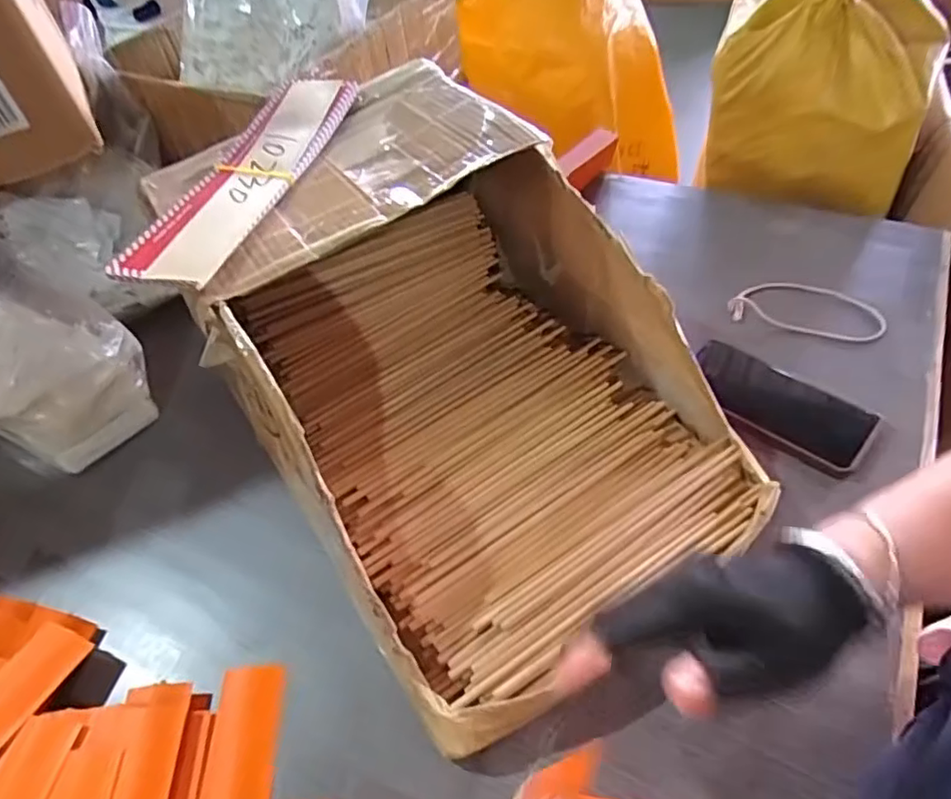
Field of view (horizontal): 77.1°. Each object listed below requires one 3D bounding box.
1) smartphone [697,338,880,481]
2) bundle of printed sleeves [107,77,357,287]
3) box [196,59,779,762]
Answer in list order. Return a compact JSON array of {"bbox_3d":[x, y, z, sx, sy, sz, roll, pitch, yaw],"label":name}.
[{"bbox_3d":[0.272,0.004,0.541,0.155,0.016,0.084,29,59,26],"label":"smartphone"},{"bbox_3d":[-0.191,-0.188,0.484,0.092,0.022,0.276,10,52,14],"label":"bundle of printed sleeves"},{"bbox_3d":[-0.010,-0.038,0.481,0.313,0.218,0.462,-30,54,-18],"label":"box"}]

